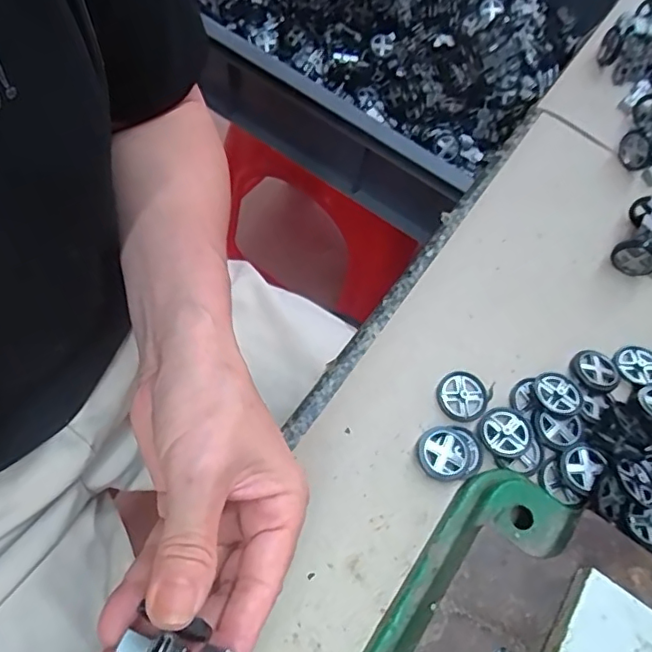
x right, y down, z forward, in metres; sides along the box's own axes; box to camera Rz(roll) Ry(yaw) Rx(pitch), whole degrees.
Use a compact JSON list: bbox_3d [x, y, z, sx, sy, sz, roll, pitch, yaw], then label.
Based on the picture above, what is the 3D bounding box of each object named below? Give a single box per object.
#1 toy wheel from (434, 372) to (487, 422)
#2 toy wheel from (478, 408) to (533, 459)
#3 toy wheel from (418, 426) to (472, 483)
[{"bbox_3d":[0.075,0.039,0.316,0.027,0.004,0.027,3,64,-6],"label":"toy wheel"},{"bbox_3d":[0.097,0.057,0.307,0.027,0.005,0.027,3,64,-6],"label":"toy wheel"},{"bbox_3d":[0.062,0.067,0.298,0.027,0.007,0.028,3,64,-6],"label":"toy wheel"}]

